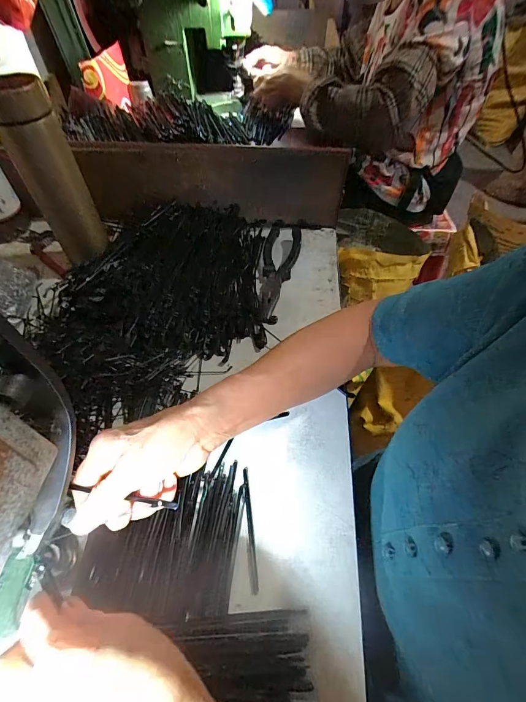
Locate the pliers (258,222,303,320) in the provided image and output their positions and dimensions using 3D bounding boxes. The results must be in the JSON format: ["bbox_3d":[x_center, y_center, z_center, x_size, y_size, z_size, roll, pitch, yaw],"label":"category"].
[{"bbox_3d":[0.022,-0.124,0.507,0.053,0.012,0.204,7,53,5],"label":"pliers"}]

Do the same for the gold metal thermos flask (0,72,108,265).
[{"bbox_3d":[-0.257,-0.209,0.426,0.067,0.193,0.058,-28,58,-20],"label":"gold metal thermos flask"}]

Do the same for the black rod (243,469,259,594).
[{"bbox_3d":[-0.012,0.154,0.308,0.007,0.004,0.099,-5,53,-4],"label":"black rod"}]

